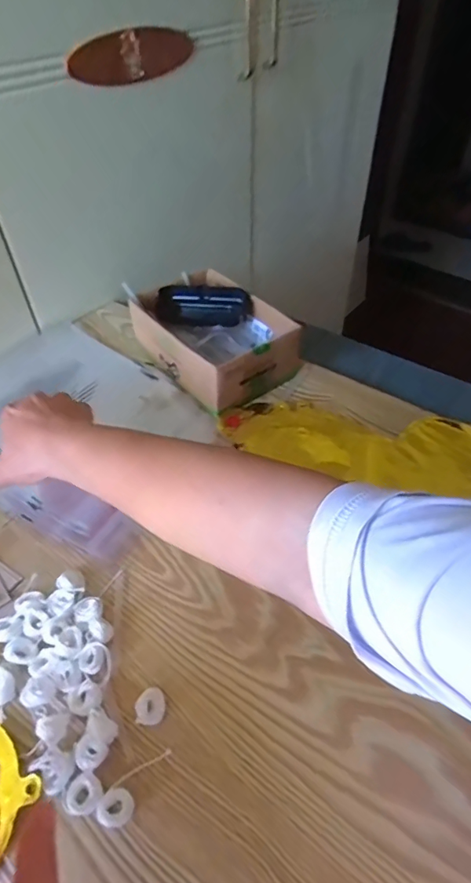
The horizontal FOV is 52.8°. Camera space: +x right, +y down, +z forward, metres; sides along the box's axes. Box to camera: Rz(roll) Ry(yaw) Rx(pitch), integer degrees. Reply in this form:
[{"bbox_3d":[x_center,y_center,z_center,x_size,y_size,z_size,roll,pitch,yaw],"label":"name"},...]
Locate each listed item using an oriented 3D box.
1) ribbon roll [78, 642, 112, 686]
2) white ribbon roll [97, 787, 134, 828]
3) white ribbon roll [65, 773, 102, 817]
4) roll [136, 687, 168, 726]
[{"bbox_3d":[-0.101,0.162,0.347,0.028,0.018,0.021,32,55,25],"label":"ribbon roll"},{"bbox_3d":[-0.074,0.227,0.295,0.020,0.009,0.019,0,48,0],"label":"white ribbon roll"},{"bbox_3d":[-0.094,0.220,0.295,0.020,0.009,0.021,0,48,0],"label":"white ribbon roll"},{"bbox_3d":[-0.059,0.185,0.331,0.020,0.012,0.022,0,48,0],"label":"roll"}]

